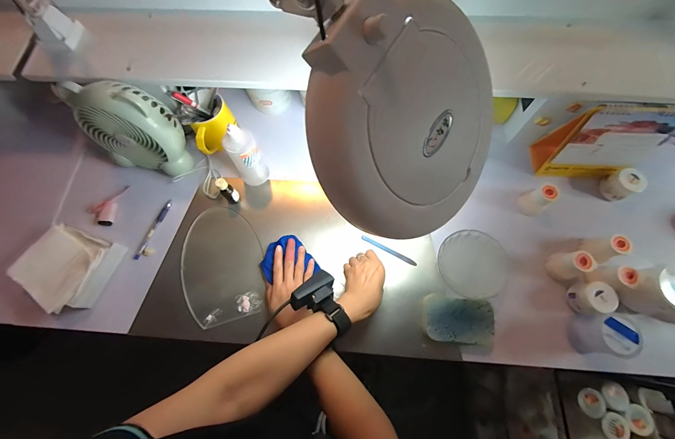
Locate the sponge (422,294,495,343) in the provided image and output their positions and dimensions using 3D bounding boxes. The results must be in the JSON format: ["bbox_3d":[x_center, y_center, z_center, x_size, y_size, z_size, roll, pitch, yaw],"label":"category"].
[{"bbox_3d":[0.206,0.174,0.504,0.113,0.036,0.073,3,71,3],"label":"sponge"}]

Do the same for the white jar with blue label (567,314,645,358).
[{"bbox_3d":[0.431,0.188,0.471,0.057,0.077,0.059,-1,71,2],"label":"white jar with blue label"}]

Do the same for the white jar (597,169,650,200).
[{"bbox_3d":[0.562,-0.070,0.569,0.051,0.051,0.049,-1,71,2],"label":"white jar"}]

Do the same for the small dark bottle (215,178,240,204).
[{"bbox_3d":[-0.216,-0.053,0.574,0.020,0.082,0.026,42,77,15],"label":"small dark bottle"}]

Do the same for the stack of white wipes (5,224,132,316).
[{"bbox_3d":[-0.518,0.091,0.560,0.152,0.056,0.144,22,73,9],"label":"stack of white wipes"}]

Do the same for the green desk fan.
[{"bbox_3d":[-0.390,-0.174,0.555,0.173,0.172,0.089,11,72,6],"label":"green desk fan"}]

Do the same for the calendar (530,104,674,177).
[{"bbox_3d":[0.496,-0.143,0.533,0.168,0.159,0.063,3,71,3],"label":"calendar"}]

